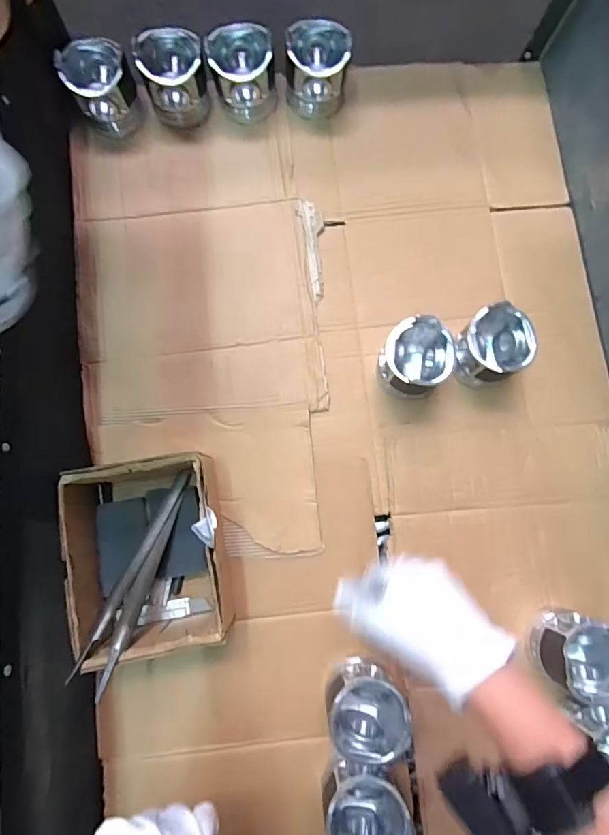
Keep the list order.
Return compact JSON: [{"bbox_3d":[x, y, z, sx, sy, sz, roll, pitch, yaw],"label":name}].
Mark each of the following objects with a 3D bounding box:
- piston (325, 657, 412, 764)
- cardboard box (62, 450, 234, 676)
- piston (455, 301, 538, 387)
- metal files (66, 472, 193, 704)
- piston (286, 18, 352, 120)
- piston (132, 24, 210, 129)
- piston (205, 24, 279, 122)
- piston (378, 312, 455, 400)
[{"bbox_3d":[0.067,0.316,0.516,0.081,0.100,0.075,0,81,-1],"label":"piston"},{"bbox_3d":[-0.170,0.154,0.521,0.156,0.102,0.203,-11,81,-3],"label":"cardboard box"},{"bbox_3d":[0.232,-0.087,0.575,0.079,0.089,0.081,0,81,-1],"label":"piston"},{"bbox_3d":[-0.182,0.168,0.512,0.039,0.019,0.237,16,57,2],"label":"metal files"},{"bbox_3d":[0.013,-0.476,0.631,0.091,0.080,0.076,3,81,-1],"label":"piston"},{"bbox_3d":[-0.173,-0.456,0.623,0.080,0.089,0.073,0,81,-1],"label":"piston"},{"bbox_3d":[-0.085,-0.463,0.626,0.088,0.080,0.083,-9,81,-2],"label":"piston"},{"bbox_3d":[0.136,-0.070,0.575,0.086,0.077,0.082,0,81,-1],"label":"piston"}]

